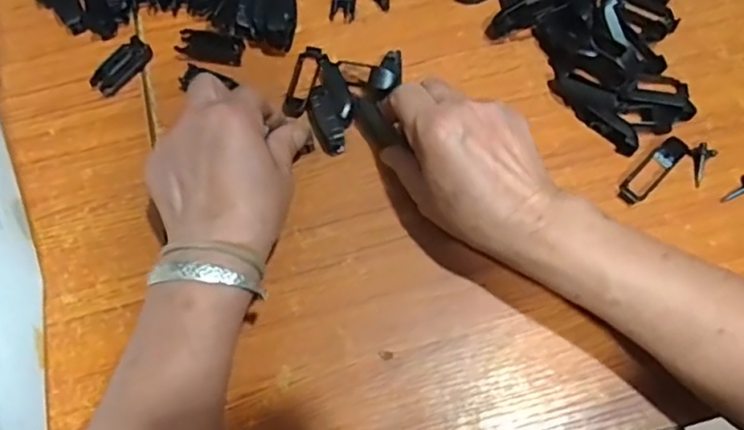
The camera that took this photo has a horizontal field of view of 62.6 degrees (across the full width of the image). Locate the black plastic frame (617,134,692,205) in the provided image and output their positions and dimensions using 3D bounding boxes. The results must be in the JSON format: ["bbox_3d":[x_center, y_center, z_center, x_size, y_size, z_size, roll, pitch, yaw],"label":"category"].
[{"bbox_3d":[0.195,-0.033,0.420,0.064,0.013,0.018,-42,74,-13],"label":"black plastic frame"}]

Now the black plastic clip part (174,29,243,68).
[{"bbox_3d":[-0.122,-0.128,0.462,0.048,0.009,0.025,9,70,5],"label":"black plastic clip part"}]

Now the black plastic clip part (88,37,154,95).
[{"bbox_3d":[-0.185,-0.110,0.454,0.017,0.016,0.049,31,73,12],"label":"black plastic clip part"}]

